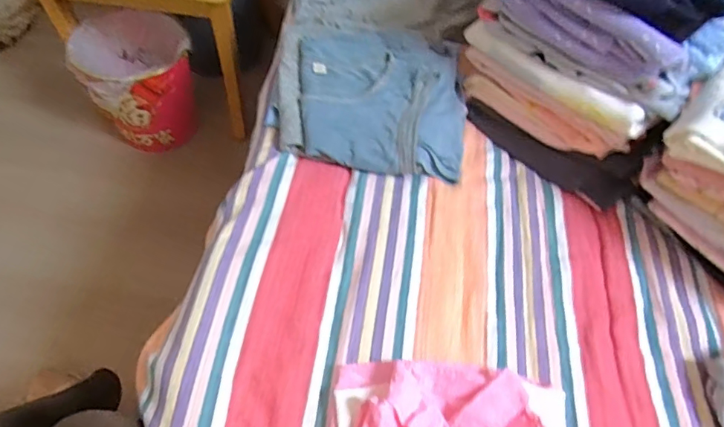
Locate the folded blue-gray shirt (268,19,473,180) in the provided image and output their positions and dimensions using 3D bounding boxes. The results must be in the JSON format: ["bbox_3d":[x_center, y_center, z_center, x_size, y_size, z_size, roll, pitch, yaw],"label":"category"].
[{"bbox_3d":[0.013,-0.165,0.687,0.263,0.046,0.245,4,57,1],"label":"folded blue-gray shirt"}]

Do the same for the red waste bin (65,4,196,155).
[{"bbox_3d":[-0.510,-0.309,1.110,0.231,0.283,0.227,-23,63,-19],"label":"red waste bin"}]

